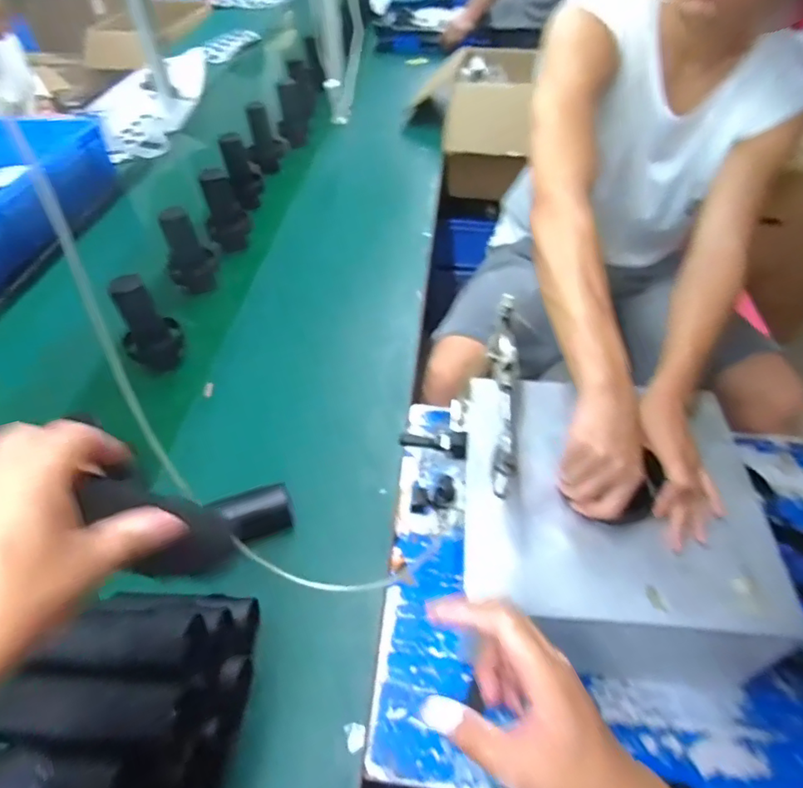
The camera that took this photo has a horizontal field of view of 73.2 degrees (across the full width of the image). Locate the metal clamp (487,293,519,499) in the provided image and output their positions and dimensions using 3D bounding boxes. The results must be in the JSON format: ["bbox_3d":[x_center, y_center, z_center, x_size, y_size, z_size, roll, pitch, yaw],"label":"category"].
[{"bbox_3d":[0.115,-0.003,0.622,0.029,0.087,0.247,4,48,5],"label":"metal clamp"}]

